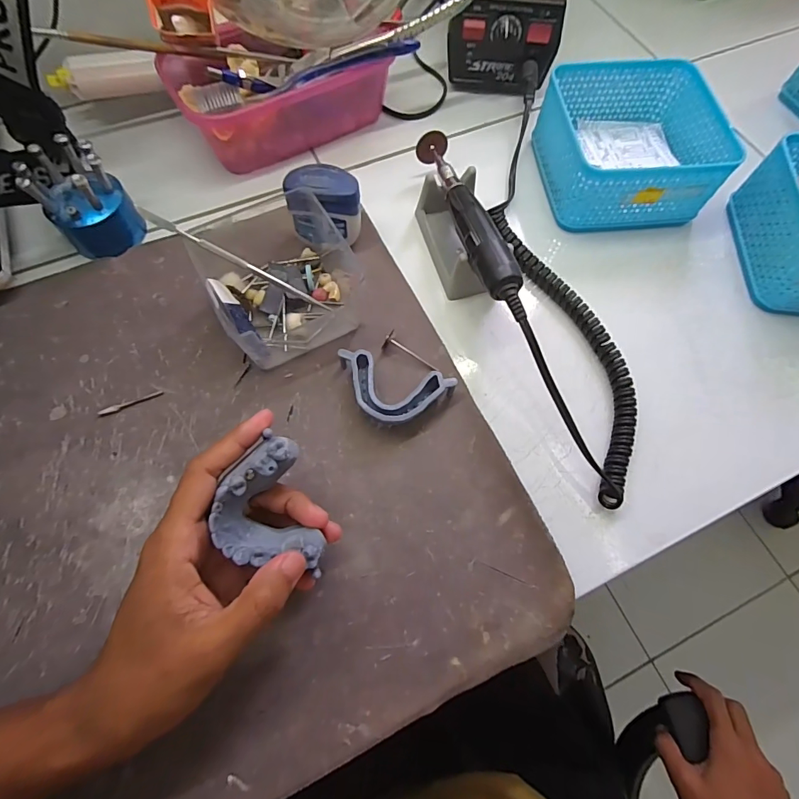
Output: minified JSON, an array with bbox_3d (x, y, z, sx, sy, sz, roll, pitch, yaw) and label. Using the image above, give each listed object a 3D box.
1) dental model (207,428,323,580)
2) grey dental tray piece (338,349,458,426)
[{"bbox_3d":[-0.071,0.060,0.231,0.046,0.029,0.070,-15,73,-7],"label":"dental model"},{"bbox_3d":[-0.006,-0.004,0.306,0.082,0.019,0.045,16,68,5],"label":"grey dental tray piece"}]

